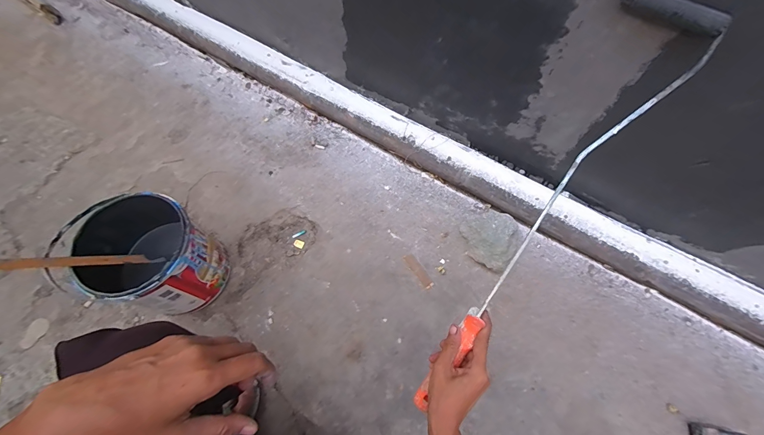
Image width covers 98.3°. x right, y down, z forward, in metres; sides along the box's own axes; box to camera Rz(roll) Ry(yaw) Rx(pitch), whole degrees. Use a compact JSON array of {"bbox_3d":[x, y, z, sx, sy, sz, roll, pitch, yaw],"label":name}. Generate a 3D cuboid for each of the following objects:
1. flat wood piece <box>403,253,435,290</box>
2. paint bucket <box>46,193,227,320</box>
[{"bbox_3d":[0.079,0.116,0.716,0.024,0.004,0.085,-34,71,-15],"label":"flat wood piece"},{"bbox_3d":[-0.422,0.070,0.622,0.202,0.188,0.171,23,67,8],"label":"paint bucket"}]

